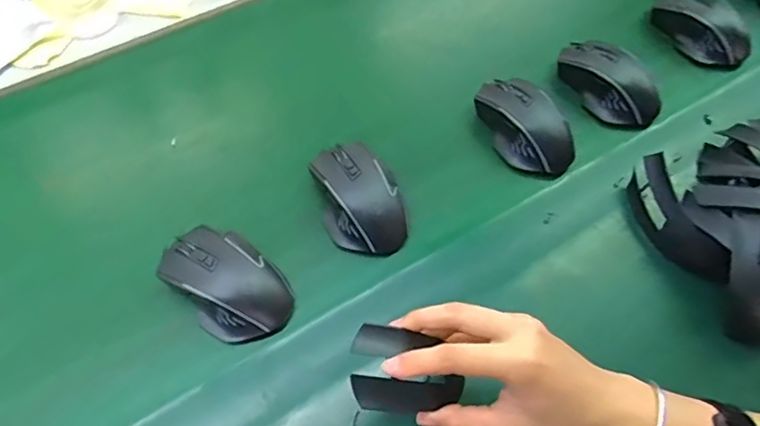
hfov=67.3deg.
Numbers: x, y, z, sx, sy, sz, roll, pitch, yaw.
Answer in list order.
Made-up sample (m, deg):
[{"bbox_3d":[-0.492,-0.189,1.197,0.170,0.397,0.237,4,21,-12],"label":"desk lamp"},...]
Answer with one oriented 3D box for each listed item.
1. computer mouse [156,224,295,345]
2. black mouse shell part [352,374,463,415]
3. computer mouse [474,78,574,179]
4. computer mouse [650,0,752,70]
[{"bbox_3d":[-0.128,0.054,0.472,0.114,0.035,0.075,35,65,19],"label":"computer mouse"},{"bbox_3d":[0.018,0.112,0.353,0.072,0.012,0.020,7,56,-23],"label":"black mouse shell part"},{"bbox_3d":[0.144,-0.089,0.573,0.067,0.046,0.116,-22,61,-12],"label":"computer mouse"},{"bbox_3d":[0.362,-0.213,0.648,0.051,0.045,0.119,-35,65,-19],"label":"computer mouse"}]

